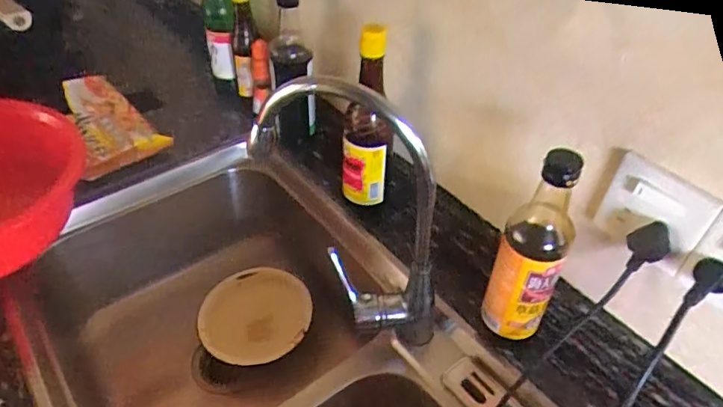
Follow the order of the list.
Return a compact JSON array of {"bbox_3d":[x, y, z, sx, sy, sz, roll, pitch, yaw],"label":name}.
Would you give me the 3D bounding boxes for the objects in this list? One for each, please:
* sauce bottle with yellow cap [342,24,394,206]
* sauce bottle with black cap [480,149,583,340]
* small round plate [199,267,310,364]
[{"bbox_3d":[0.007,-0.102,0.662,0.064,0.232,0.058,3,43,1],"label":"sauce bottle with yellow cap"},{"bbox_3d":[0.171,0.048,0.514,0.074,0.211,0.054,21,46,18],"label":"sauce bottle with black cap"},{"bbox_3d":[-0.162,0.171,0.826,0.163,0.030,0.155,-1,64,3],"label":"small round plate"}]

